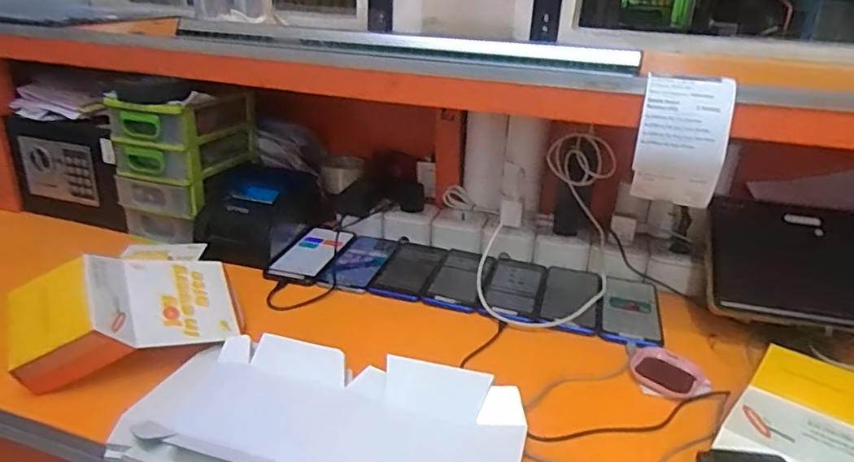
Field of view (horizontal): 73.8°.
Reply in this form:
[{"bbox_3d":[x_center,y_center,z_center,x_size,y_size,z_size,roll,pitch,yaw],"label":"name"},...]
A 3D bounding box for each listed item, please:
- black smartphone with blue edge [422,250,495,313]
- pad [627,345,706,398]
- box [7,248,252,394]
[{"bbox_3d":[0.053,0.061,0.808,0.076,0.015,0.165,9,25,15],"label":"black smartphone with blue edge"},{"bbox_3d":[0.260,0.152,0.621,0.075,0.010,0.064,22,31,38],"label":"pad"},{"bbox_3d":[-0.307,0.079,0.589,0.212,0.096,0.103,-14,28,-32],"label":"box"}]

